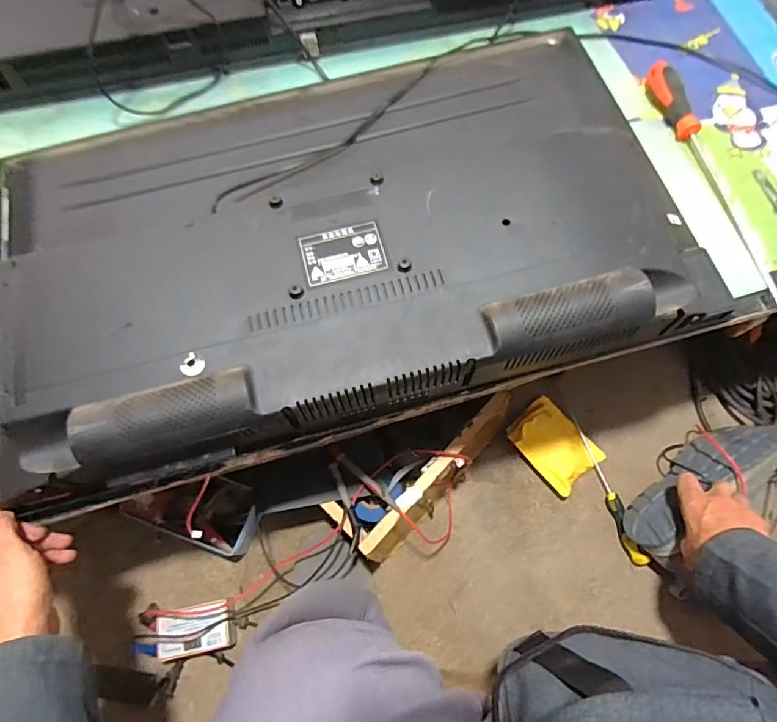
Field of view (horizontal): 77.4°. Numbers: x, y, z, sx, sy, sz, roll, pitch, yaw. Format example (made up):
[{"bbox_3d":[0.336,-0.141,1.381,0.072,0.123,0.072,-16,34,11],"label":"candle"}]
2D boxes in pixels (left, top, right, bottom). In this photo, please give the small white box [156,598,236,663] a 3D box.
[{"bbox_3d":[-0.257,0.358,0.646,0.100,0.019,0.058,-13,68,-3],"label":"small white box"}]

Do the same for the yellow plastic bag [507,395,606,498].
[{"bbox_3d":[0.250,0.123,0.727,0.097,0.045,0.125,-40,72,-14],"label":"yellow plastic bag"}]

